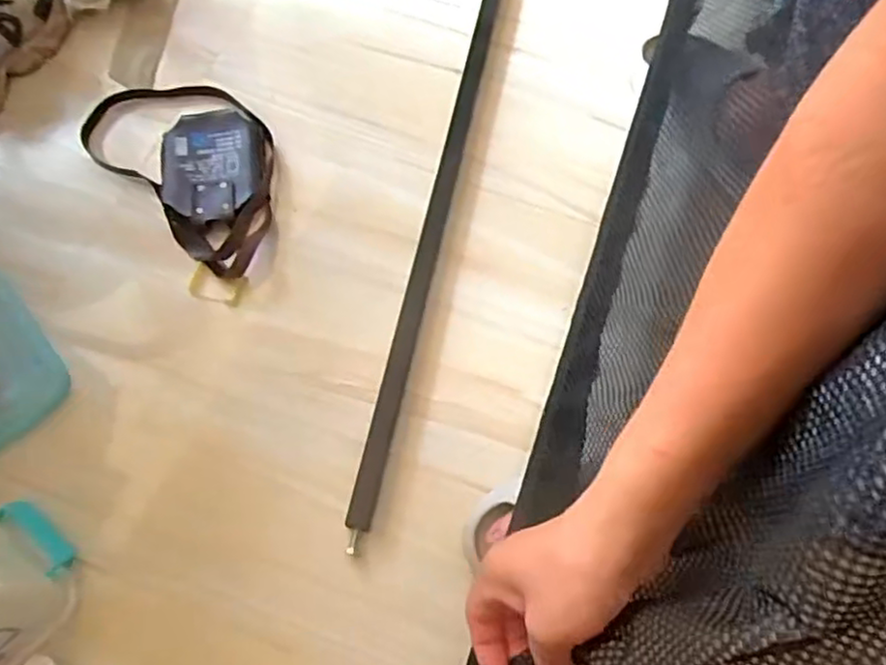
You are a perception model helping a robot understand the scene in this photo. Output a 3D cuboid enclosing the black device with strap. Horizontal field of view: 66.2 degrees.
[{"bbox_3d":[-0.250,-0.179,0.698,0.255,0.028,0.145,41,72,15],"label":"black device with strap"}]

